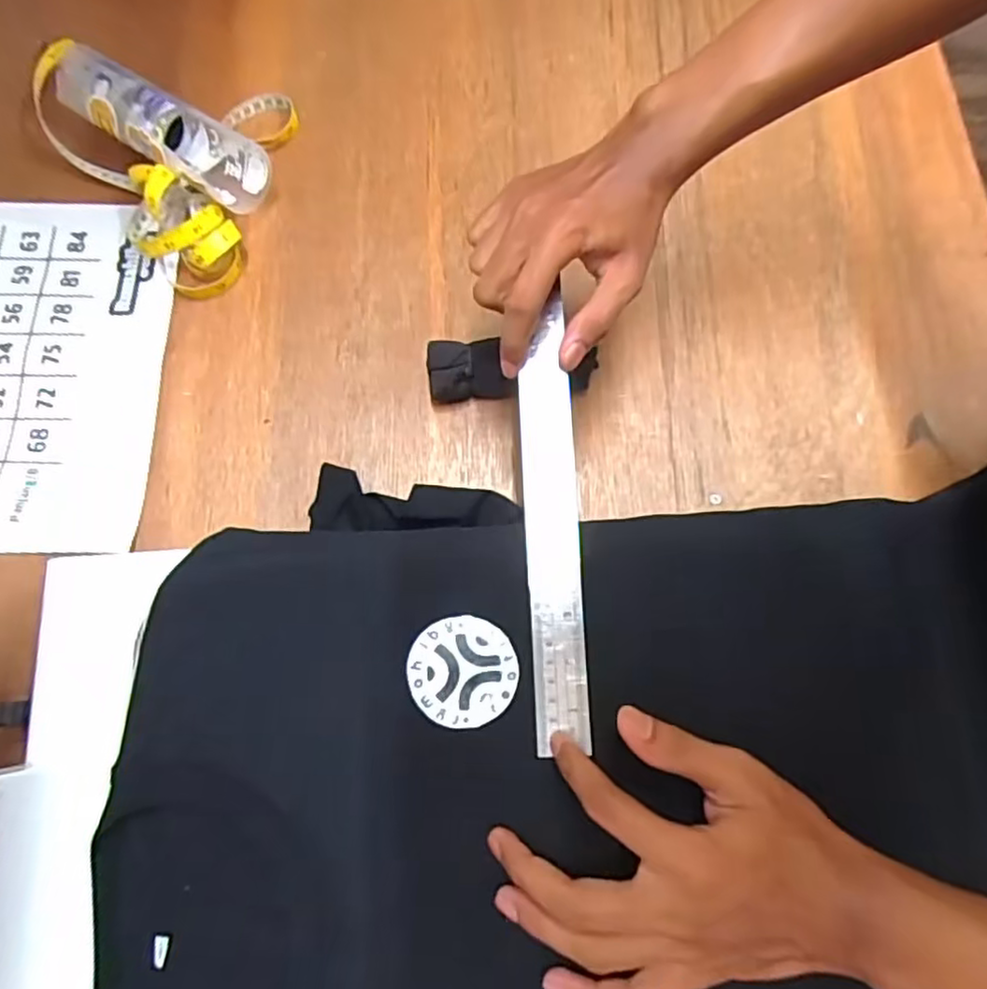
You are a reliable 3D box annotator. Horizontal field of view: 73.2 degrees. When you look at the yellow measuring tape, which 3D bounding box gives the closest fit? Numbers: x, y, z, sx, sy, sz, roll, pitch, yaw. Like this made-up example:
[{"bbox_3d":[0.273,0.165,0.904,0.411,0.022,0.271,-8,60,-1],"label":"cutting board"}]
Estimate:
[{"bbox_3d":[-0.288,-0.269,0.540,0.210,0.044,0.201,9,75,1],"label":"yellow measuring tape"}]

